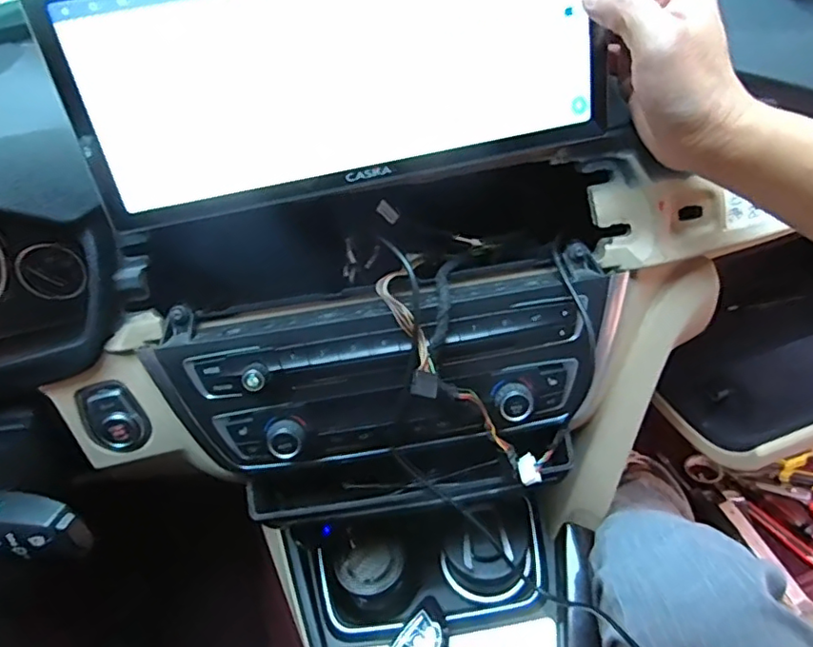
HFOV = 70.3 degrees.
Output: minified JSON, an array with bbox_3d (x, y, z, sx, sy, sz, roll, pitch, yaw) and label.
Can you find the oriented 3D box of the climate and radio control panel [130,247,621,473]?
[{"bbox_3d":[-0.015,0.041,0.418,0.332,0.147,0.088,-8,16,0],"label":"climate and radio control panel"}]

